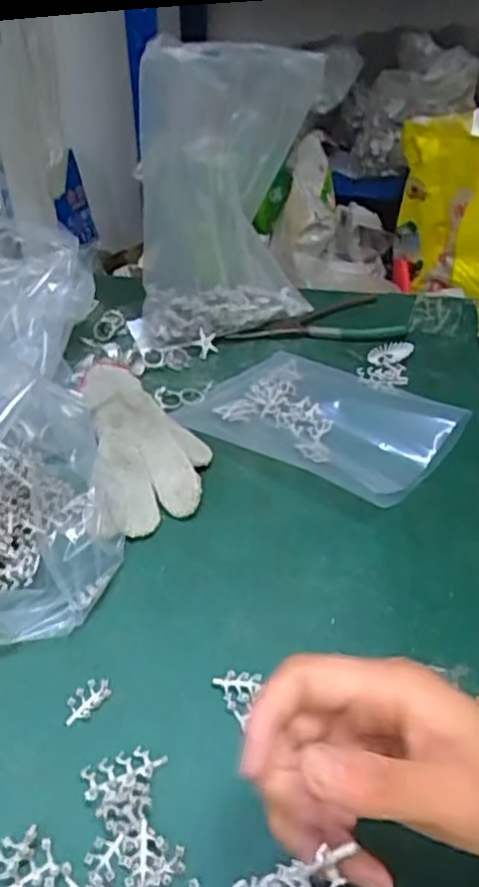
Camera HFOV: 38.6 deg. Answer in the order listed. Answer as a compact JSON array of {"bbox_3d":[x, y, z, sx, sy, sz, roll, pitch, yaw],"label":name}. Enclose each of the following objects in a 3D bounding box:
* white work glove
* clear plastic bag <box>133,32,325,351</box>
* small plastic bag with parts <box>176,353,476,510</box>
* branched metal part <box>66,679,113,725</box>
[{"bbox_3d":[-0.073,-0.013,0.530,0.086,0.036,0.199,-8,39,-9],"label":"white work glove"},{"bbox_3d":[-0.013,-0.214,0.603,0.159,0.248,0.088,-5,39,-5],"label":"clear plastic bag"},{"bbox_3d":[0.065,-0.025,0.553,0.203,0.024,0.146,27,46,31],"label":"small plastic bag with parts"},{"bbox_3d":[-0.082,0.138,0.368,0.016,0.004,0.029,29,47,32],"label":"branched metal part"}]

